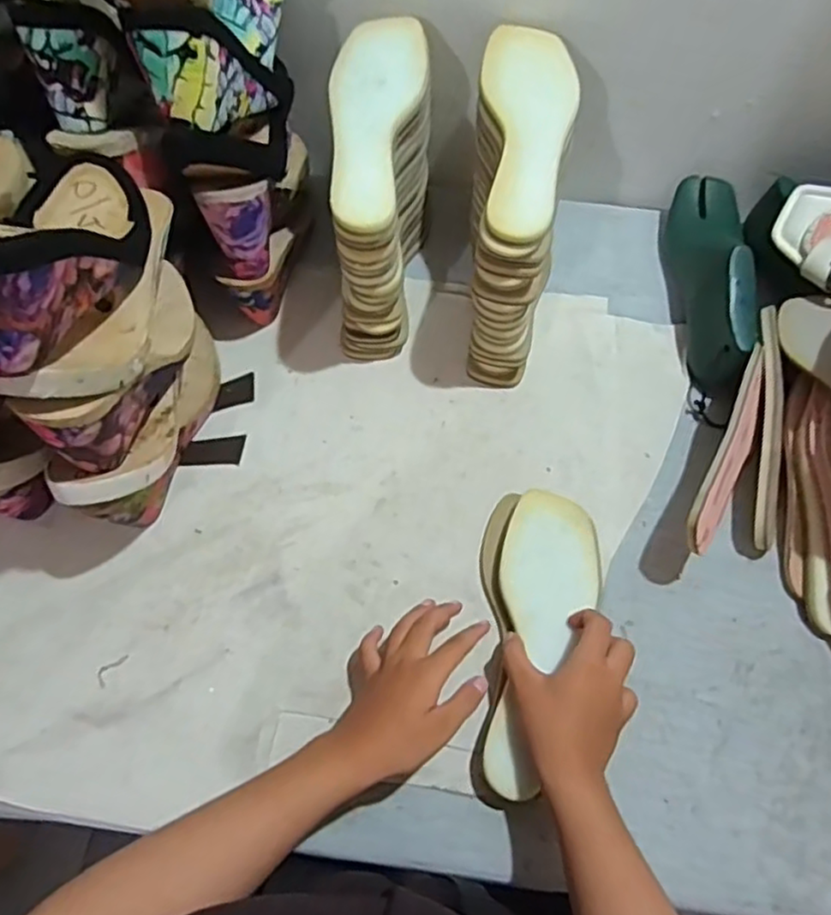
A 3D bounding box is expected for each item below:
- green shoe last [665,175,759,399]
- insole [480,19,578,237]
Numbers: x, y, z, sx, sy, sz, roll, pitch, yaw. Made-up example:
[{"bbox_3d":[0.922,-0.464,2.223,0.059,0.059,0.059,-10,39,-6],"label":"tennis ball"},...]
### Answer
[{"bbox_3d":[0.306,-0.186,0.694,0.078,0.092,0.253,9,66,2],"label":"green shoe last"},{"bbox_3d":[0.096,-0.278,0.565,0.077,0.010,0.238,4,66,1],"label":"insole"}]

